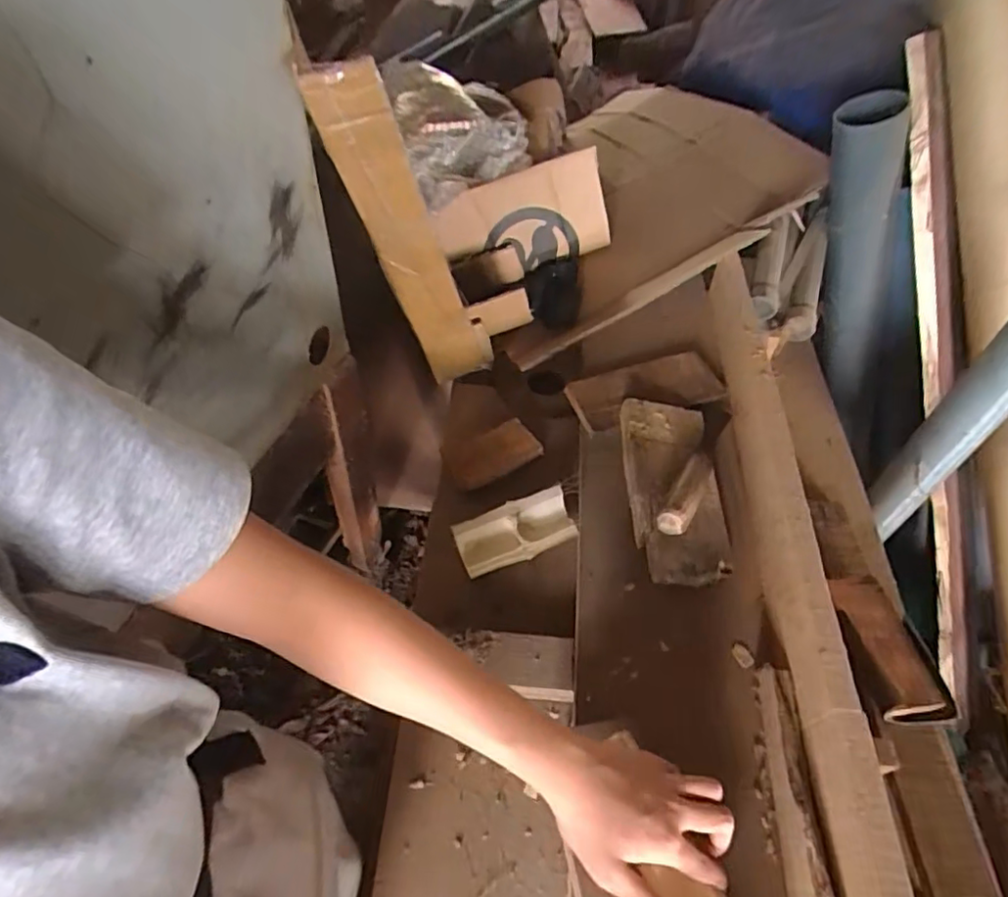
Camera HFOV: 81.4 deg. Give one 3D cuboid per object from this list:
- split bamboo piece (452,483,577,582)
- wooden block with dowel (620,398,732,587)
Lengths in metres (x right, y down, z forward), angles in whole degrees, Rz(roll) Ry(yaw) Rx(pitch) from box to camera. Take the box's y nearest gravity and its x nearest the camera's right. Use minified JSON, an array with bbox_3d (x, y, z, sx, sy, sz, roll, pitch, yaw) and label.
[{"bbox_3d":[0.012,0.092,0.639,0.125,0.026,0.063,-18,73,-9],"label":"split bamboo piece"},{"bbox_3d":[0.182,0.035,0.627,0.099,0.070,0.222,2,50,-1],"label":"wooden block with dowel"}]

